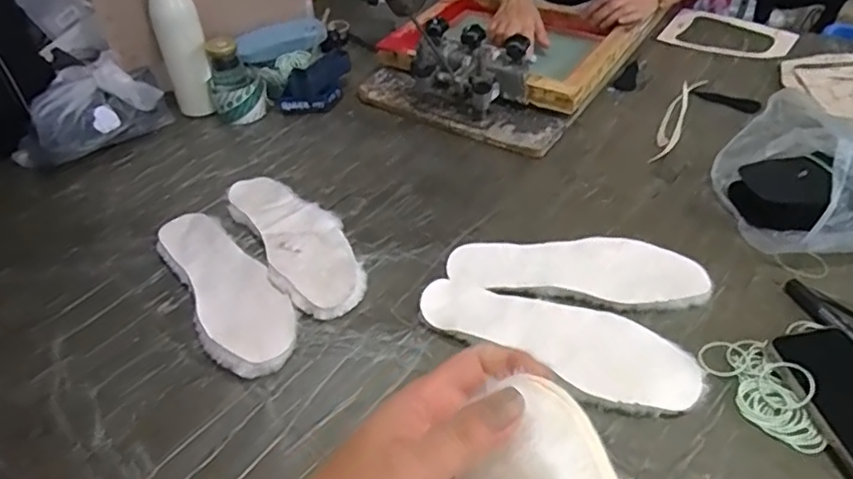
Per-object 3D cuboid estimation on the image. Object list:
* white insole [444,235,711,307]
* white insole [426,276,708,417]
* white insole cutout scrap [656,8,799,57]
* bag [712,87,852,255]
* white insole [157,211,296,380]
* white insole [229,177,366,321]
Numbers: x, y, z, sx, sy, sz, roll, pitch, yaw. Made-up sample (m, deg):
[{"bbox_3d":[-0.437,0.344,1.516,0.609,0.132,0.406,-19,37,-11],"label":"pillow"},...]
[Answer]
[{"bbox_3d":[0.160,0.028,0.632,0.264,0.006,0.086,6,50,13],"label":"white insole"},{"bbox_3d":[0.124,0.095,0.571,0.268,0.020,0.091,22,50,25],"label":"white insole"},{"bbox_3d":[0.529,-0.359,1.015,0.203,0.007,0.138,27,55,29],"label":"white insole cutout scrap"},{"bbox_3d":[0.501,-0.090,0.662,0.285,0.101,0.216,-7,42,0],"label":"bag"},{"bbox_3d":[-0.230,0.050,0.651,0.090,0.032,0.267,-29,49,-23],"label":"white insole"},{"bbox_3d":[-0.160,-0.005,0.710,0.100,0.025,0.269,-26,48,-20],"label":"white insole"}]

